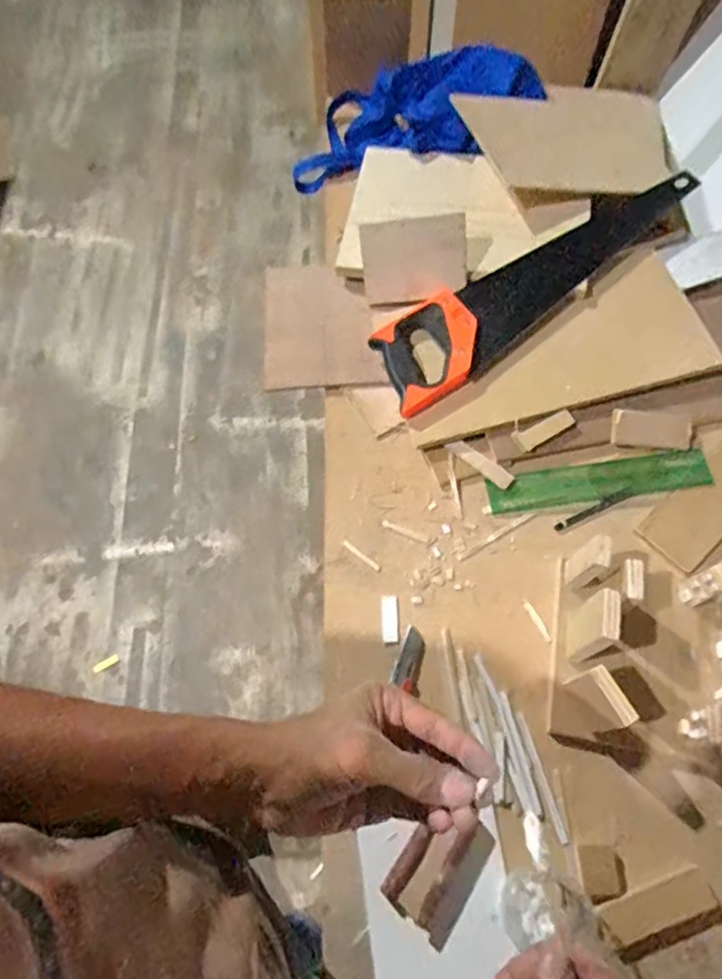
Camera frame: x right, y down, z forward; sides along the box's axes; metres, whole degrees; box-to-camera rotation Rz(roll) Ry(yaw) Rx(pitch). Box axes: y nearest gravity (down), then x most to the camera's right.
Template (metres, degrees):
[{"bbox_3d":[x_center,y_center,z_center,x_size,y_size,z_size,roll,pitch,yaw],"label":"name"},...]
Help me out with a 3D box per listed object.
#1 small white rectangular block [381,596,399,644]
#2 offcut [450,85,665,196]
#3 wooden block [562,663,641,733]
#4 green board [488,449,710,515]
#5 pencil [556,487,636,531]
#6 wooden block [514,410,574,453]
[{"bbox_3d":[0.032,0.140,0.657,0.018,0.004,0.051,-2,64,0],"label":"small white rectangular block"},{"bbox_3d":[0.299,-0.496,0.864,0.306,0.012,0.185,-6,73,-9],"label":"offcut"},{"bbox_3d":[0.225,0.202,0.577,0.018,0.086,0.054,-22,65,-10],"label":"wooden block"},{"bbox_3d":[0.277,-0.009,0.714,0.256,0.007,0.045,-8,71,-1],"label":"green board"},{"bbox_3d":[0.272,0.023,0.704,0.103,0.010,0.013,-25,66,-11],"label":"pencil"},{"bbox_3d":[0.215,-0.069,0.711,0.074,0.011,0.024,-25,66,-11],"label":"wooden block"}]

